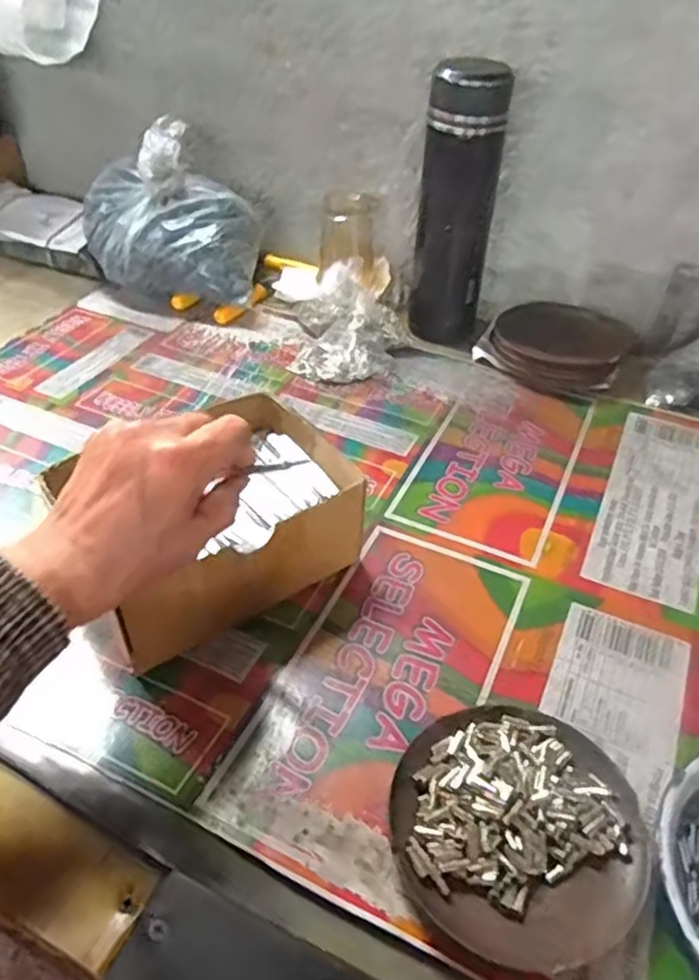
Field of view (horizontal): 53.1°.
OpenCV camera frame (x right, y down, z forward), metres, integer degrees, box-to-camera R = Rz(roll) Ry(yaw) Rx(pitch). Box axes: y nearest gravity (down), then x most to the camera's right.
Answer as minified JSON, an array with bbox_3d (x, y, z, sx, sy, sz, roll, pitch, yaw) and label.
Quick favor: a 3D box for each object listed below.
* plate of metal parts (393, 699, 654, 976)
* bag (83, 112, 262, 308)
[{"bbox_3d":[0.079,0.154,0.325,0.112,0.024,0.111,2,42,-2],"label":"plate of metal parts"},{"bbox_3d":[-0.179,-0.264,0.691,0.186,0.143,0.107,12,43,9],"label":"bag"}]

